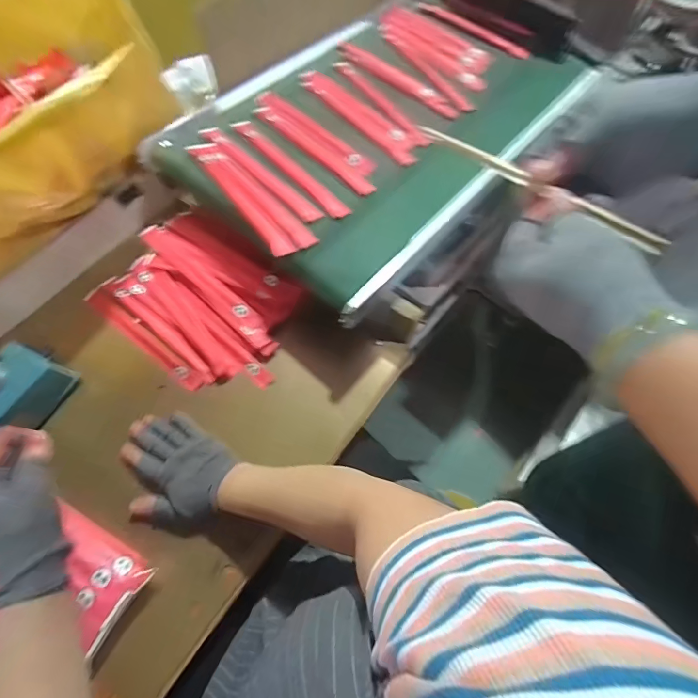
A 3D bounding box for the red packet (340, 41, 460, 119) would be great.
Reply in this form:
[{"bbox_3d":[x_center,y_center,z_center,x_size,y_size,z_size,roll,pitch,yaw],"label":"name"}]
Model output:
[{"bbox_3d":[0.086,-0.469,0.664,0.256,0.011,0.052,40,71,15],"label":"red packet"}]

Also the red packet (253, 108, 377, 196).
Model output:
[{"bbox_3d":[-0.050,-0.300,0.572,0.227,0.010,0.032,42,71,15],"label":"red packet"}]

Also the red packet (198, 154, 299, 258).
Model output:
[{"bbox_3d":[-0.141,-0.202,0.525,0.029,0.010,0.205,-33,71,-15],"label":"red packet"}]

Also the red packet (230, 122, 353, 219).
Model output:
[{"bbox_3d":[-0.088,-0.266,0.558,0.027,0.005,0.239,-40,73,-17],"label":"red packet"}]

